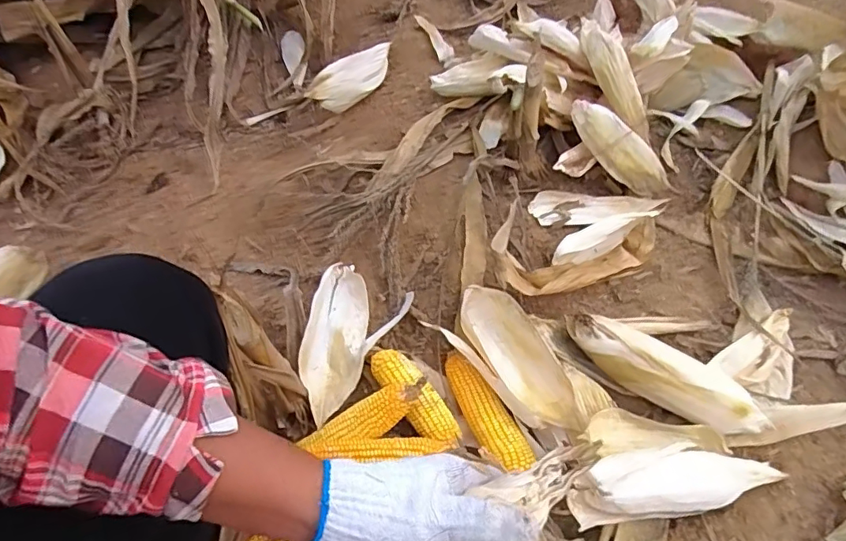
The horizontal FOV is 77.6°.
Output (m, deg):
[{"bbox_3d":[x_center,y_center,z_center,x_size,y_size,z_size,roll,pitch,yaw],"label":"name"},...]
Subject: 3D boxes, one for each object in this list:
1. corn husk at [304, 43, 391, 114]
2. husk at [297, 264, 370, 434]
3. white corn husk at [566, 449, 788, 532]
[{"bbox_3d":[-0.135,-0.374,1.024,0.053,0.071,0.235,30,54,19],"label":"corn husk"},{"bbox_3d":[-0.120,0.097,0.724,0.083,0.053,0.219,5,73,6],"label":"husk"},{"bbox_3d":[0.291,0.247,0.612,0.256,0.061,0.068,1,54,-16],"label":"white corn husk"}]

